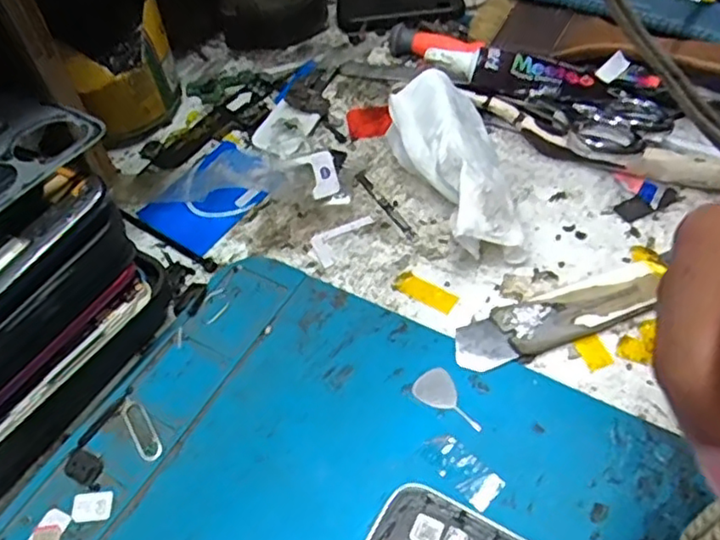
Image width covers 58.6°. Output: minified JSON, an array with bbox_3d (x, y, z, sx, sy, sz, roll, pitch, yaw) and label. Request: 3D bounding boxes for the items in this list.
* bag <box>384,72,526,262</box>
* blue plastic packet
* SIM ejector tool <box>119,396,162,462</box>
[{"bbox_3d":[0.042,-0.044,0.276,0.041,0.032,0.095,-11,53,-5],"label":"bag"},{"bbox_3d":[-0.066,-0.035,0.292,0.041,0.004,0.059,28,59,22],"label":"blue plastic packet"},{"bbox_3d":[-0.076,0.055,0.223,0.008,0.004,0.027,-29,58,-18],"label":"SIM ejector tool"}]

